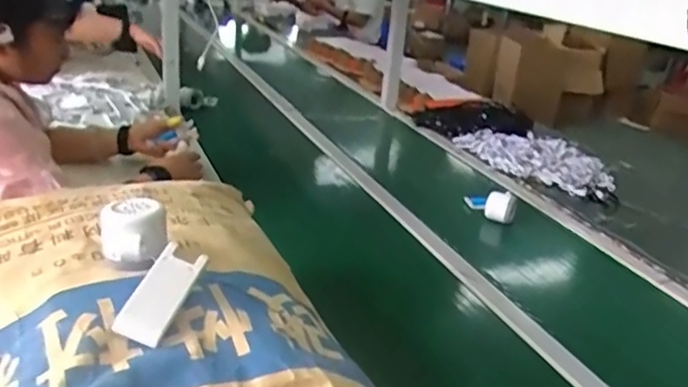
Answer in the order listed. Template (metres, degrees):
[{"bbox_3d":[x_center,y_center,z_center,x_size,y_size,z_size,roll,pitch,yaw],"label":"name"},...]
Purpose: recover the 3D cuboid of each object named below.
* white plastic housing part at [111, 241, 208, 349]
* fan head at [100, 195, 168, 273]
[{"bbox_3d":[-0.151,0.080,0.525,0.039,0.023,0.097,11,44,11],"label":"white plastic housing part"},{"bbox_3d":[-0.196,0.037,0.586,0.057,0.051,0.069,-3,25,-20],"label":"fan head"}]

